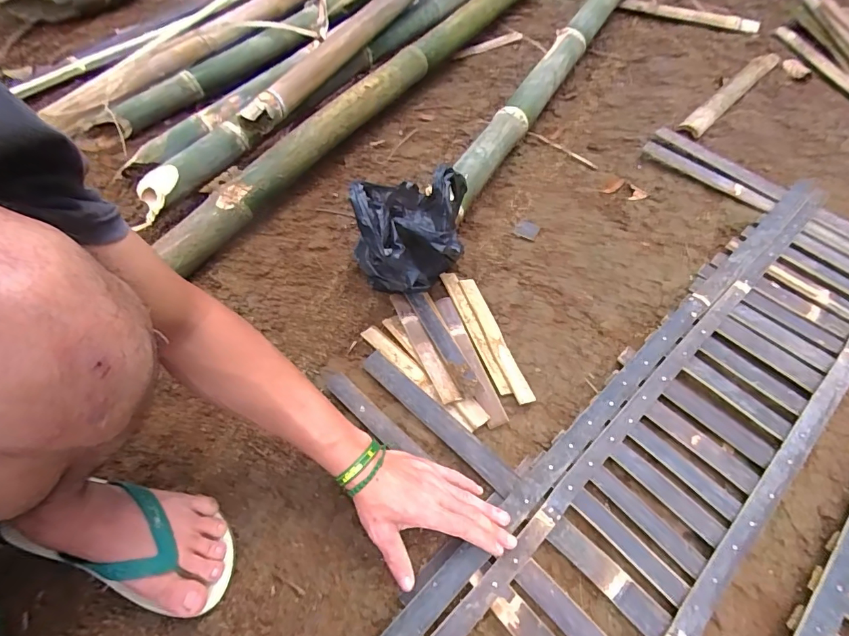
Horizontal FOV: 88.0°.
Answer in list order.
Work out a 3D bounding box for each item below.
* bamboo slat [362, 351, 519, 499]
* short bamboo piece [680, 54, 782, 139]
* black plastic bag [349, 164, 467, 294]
[{"bbox_3d":[0.013,0.123,0.555,0.245,0.008,0.032,39,66,23],"label":"bamboo slat"},{"bbox_3d":[0.658,-0.486,0.941,0.374,0.016,0.047,-40,64,-21],"label":"short bamboo piece"},{"bbox_3d":[-0.021,-0.110,0.616,0.134,0.195,0.131,30,63,19],"label":"black plastic bag"}]

